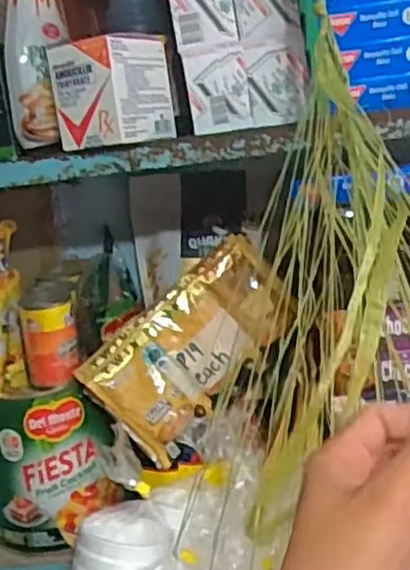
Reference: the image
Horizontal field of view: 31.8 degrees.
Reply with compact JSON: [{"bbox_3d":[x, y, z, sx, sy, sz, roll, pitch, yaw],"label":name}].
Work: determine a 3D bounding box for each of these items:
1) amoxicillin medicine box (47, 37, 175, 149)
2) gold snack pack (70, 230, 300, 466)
[{"bbox_3d":[-0.079,-0.169,0.631,0.068,0.083,0.087,0,15,28],"label":"amoxicillin medicine box"},{"bbox_3d":[-0.010,0.057,0.700,0.206,0.112,0.025,-43,-1,-8],"label":"gold snack pack"}]

